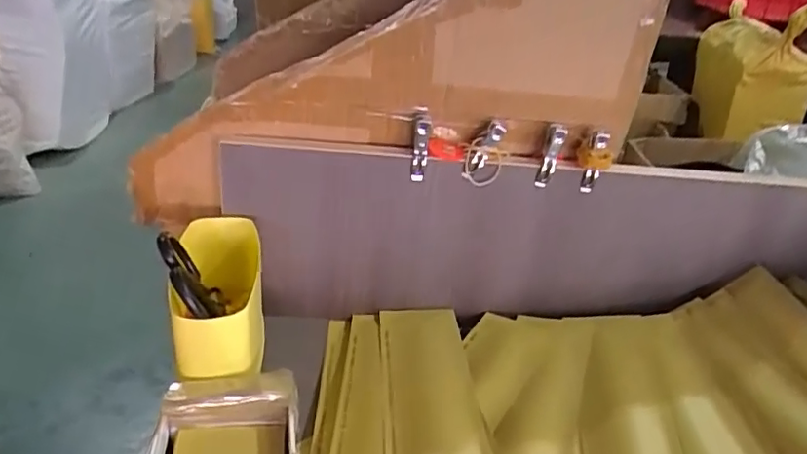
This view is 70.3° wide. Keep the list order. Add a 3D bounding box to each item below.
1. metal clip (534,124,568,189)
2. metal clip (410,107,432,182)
[{"bbox_3d":[0.137,-0.065,0.534,0.018,0.064,0.015,14,31,14],"label":"metal clip"},{"bbox_3d":[0.016,-0.076,0.534,0.015,0.064,0.022,4,30,-1],"label":"metal clip"}]

